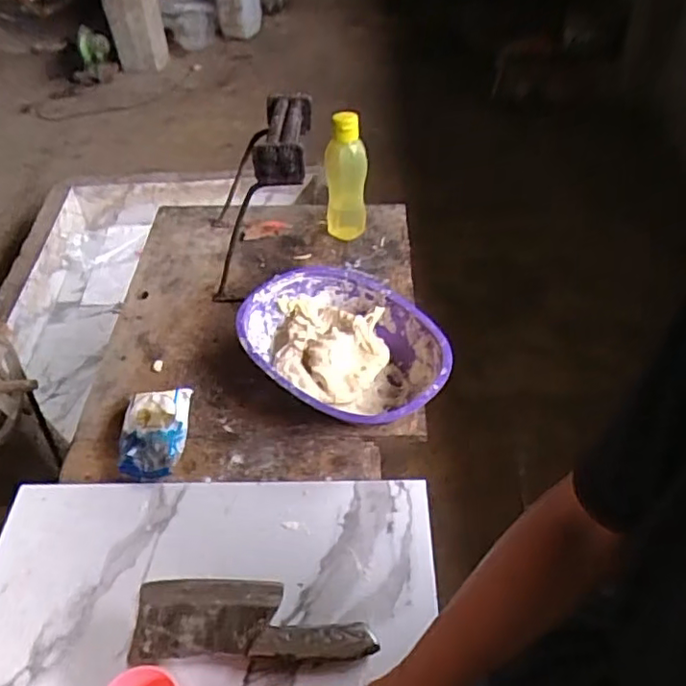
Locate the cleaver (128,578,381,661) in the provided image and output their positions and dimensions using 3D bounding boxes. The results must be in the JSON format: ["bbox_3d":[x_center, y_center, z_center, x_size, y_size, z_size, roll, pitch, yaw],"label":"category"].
[{"bbox_3d":[-0.094,0.279,0.620,0.242,0.025,0.082,0,48,1],"label":"cleaver"}]

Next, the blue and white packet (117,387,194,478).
[{"bbox_3d":[-0.245,0.118,0.788,0.088,0.035,0.128,-6,46,-2],"label":"blue and white packet"}]

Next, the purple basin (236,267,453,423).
[{"bbox_3d":[0.003,0.012,0.852,0.228,0.086,0.306,-35,54,-26],"label":"purple basin"}]

